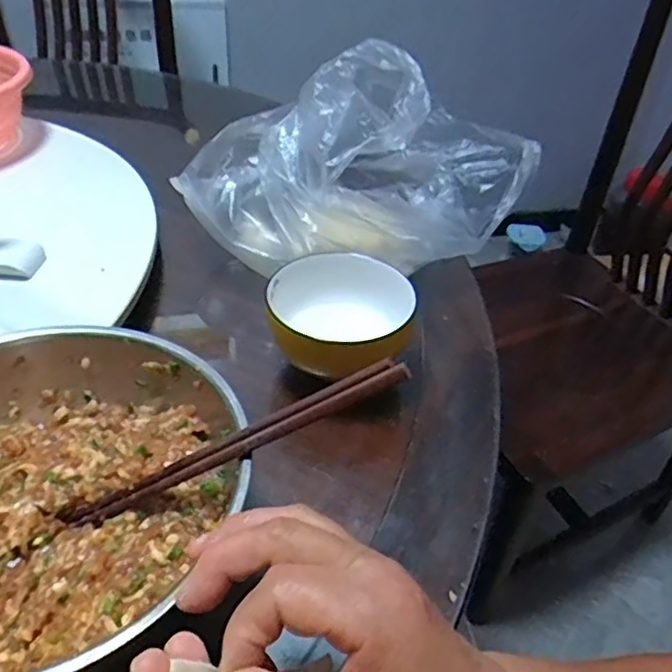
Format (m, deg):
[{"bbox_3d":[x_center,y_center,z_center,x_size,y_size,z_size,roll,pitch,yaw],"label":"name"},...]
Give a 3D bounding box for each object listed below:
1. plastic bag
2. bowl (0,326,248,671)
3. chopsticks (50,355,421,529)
[{"bbox_3d":[0.038,-0.183,0.613,0.226,0.164,0.313,34,49,30],"label":"plastic bag"},{"bbox_3d":[-0.165,0.091,0.349,0.202,0.074,0.214,3,40,-2],"label":"bowl"},{"bbox_3d":[-0.061,0.061,0.342,0.221,0.009,0.016,-27,36,16],"label":"chopsticks"}]

